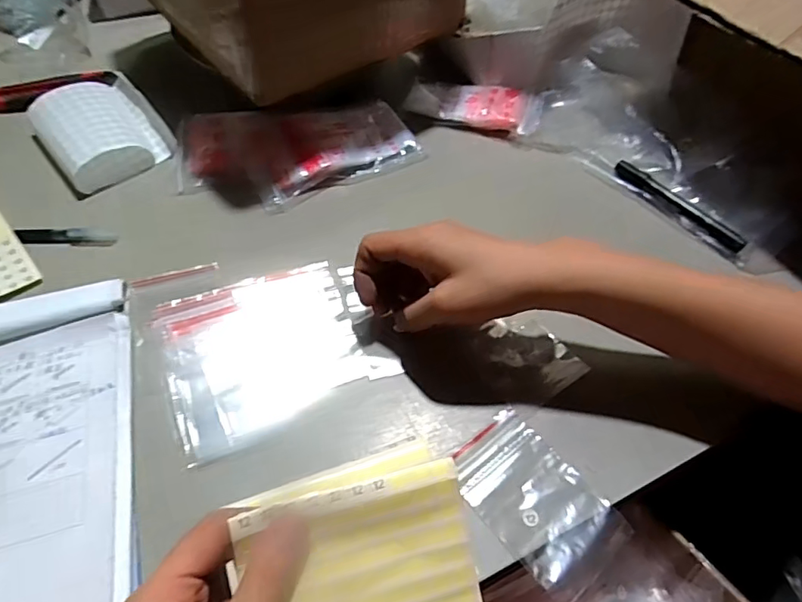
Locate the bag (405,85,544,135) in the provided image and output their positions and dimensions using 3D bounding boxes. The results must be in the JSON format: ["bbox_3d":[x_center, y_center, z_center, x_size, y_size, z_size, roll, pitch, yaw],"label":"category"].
[{"bbox_3d":[0.077,-0.215,0.577,0.143,0.014,0.058,11,55,7],"label":"bag"}]

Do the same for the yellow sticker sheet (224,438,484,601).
[{"bbox_3d":[-0.016,0.164,0.286,0.120,0.007,0.150,-11,85,-15],"label":"yellow sticker sheet"}]

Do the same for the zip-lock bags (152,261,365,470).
[{"bbox_3d":[-0.105,0.035,0.403,0.139,0.015,0.131,-19,57,-13],"label":"zip-lock bags"}]

